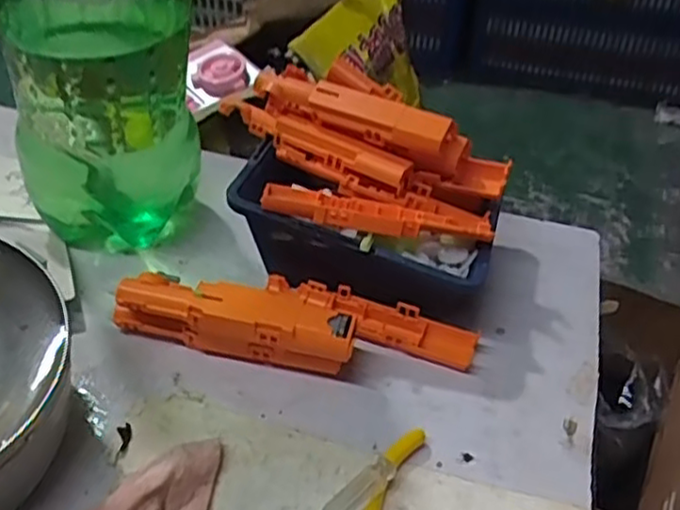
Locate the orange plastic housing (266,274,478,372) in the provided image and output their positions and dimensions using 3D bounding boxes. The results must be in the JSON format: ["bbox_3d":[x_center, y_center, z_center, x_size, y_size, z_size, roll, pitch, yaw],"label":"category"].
[{"bbox_3d":[0.014,0.034,0.382,0.117,0.015,0.025,14,40,11],"label":"orange plastic housing"}]

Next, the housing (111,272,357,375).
[{"bbox_3d":[-0.053,0.036,0.354,0.119,0.040,0.021,12,40,9],"label":"housing"}]

